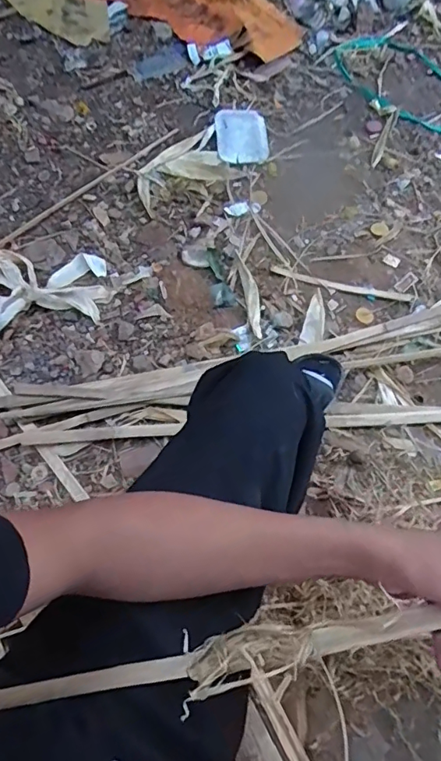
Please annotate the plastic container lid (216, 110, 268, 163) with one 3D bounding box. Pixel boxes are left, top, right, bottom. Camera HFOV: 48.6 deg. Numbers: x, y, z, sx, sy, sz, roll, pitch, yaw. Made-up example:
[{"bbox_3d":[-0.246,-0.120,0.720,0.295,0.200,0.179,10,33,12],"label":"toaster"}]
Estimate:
[{"bbox_3d":[0.052,-0.606,1.203,0.124,0.017,0.162,-5,71,0],"label":"plastic container lid"}]

